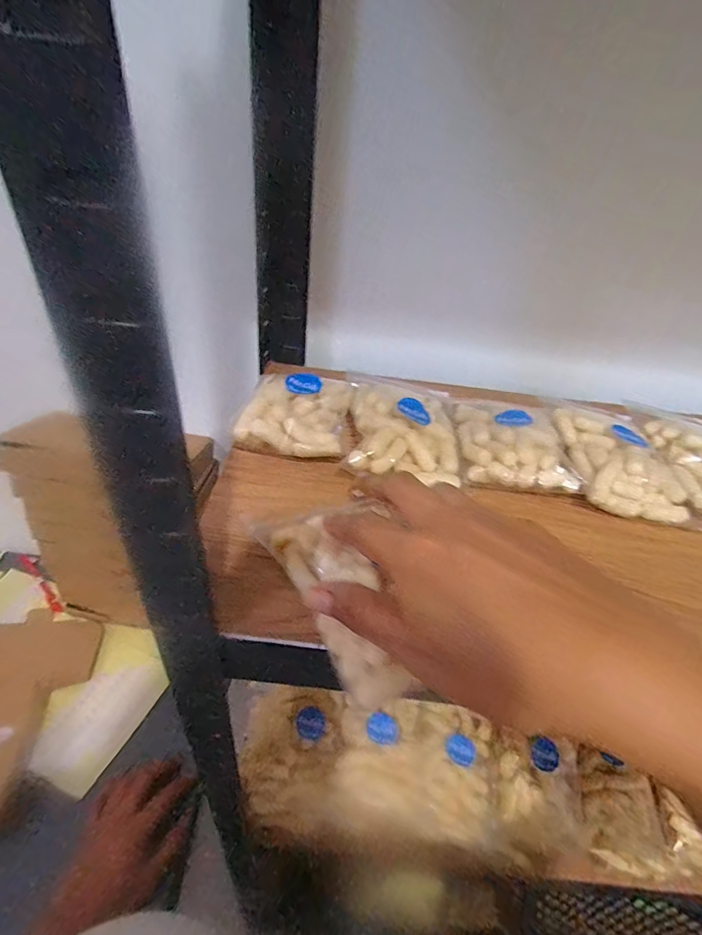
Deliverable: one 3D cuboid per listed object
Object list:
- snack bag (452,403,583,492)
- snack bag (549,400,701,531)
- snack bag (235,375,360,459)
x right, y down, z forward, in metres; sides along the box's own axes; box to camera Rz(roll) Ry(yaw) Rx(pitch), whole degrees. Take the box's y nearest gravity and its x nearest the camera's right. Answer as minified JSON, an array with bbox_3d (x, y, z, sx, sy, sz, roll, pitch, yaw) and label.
[{"bbox_3d":[0.127,-0.026,0.363,0.080,0.026,0.110,8,39,1],"label":"snack bag"},{"bbox_3d":[0.212,-0.008,0.360,0.087,0.029,0.107,9,39,2],"label":"snack bag"},{"bbox_3d":[-0.040,-0.043,0.354,0.079,0.029,0.089,7,39,0],"label":"snack bag"}]

